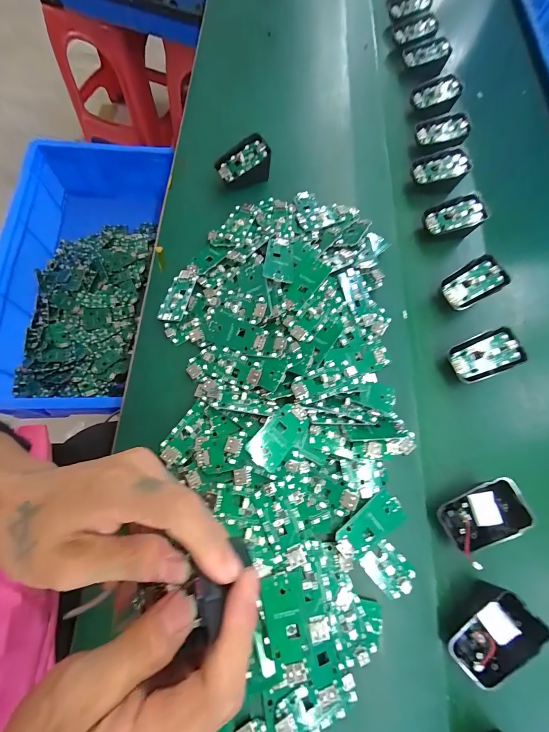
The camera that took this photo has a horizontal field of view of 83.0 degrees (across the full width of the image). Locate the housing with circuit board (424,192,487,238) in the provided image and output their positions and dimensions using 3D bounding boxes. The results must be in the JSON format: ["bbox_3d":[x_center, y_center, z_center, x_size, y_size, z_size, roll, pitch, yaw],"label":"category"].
[{"bbox_3d":[0.229,-0.189,0.401,0.069,0.034,0.048,-10,71,-3],"label":"housing with circuit board"}]

